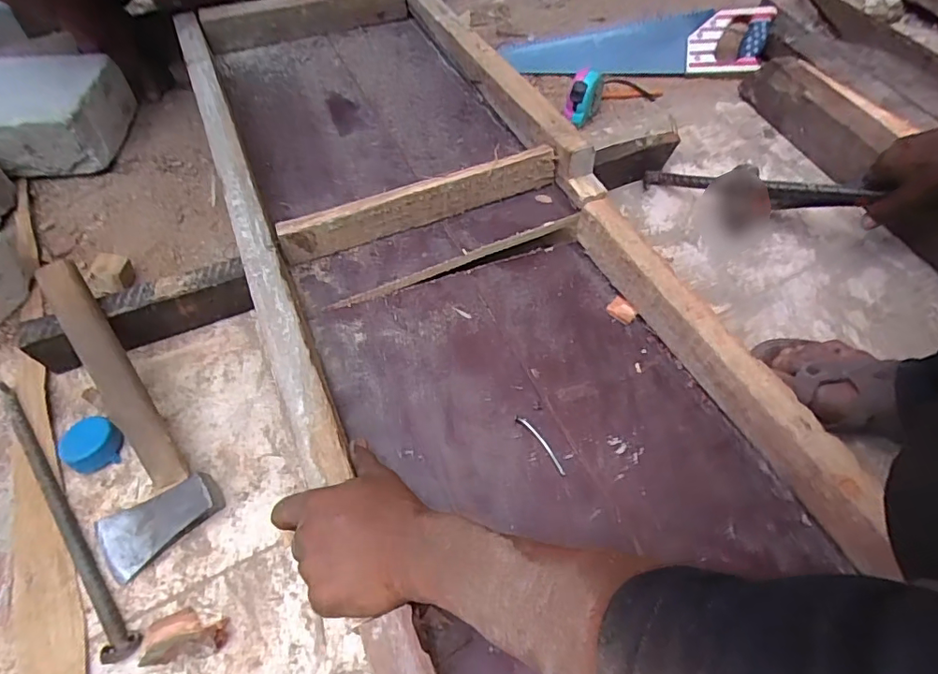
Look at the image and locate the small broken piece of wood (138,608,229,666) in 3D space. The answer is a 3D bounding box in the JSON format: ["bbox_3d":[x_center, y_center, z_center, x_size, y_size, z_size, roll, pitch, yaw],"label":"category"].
[{"bbox_3d":[-0.246,0.257,0.450,0.070,0.011,0.039,-6,54,-2],"label":"small broken piece of wood"}]

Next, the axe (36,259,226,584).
[{"bbox_3d":[-0.365,0.064,0.533,0.110,0.037,0.338,-27,75,-16],"label":"axe"}]

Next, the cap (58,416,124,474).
[{"bbox_3d":[-0.401,0.111,0.547,0.065,0.019,0.054,15,56,12],"label":"cap"}]

